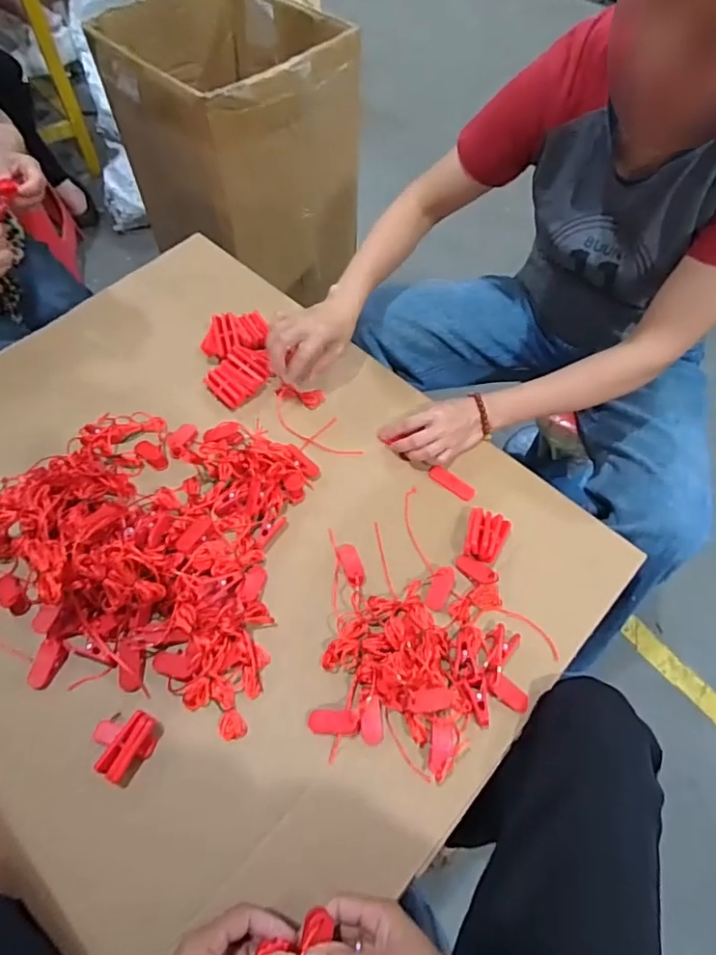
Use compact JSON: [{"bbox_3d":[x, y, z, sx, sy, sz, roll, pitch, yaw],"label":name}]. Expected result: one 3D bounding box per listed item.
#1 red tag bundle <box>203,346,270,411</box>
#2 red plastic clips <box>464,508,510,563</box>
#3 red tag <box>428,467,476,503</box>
[{"bbox_3d":[-0.160,-0.142,0.731,0.062,0.025,0.085,35,64,19],"label":"red tag bundle"},{"bbox_3d":[0.147,0.067,0.626,0.047,0.027,0.062,22,61,12],"label":"red plastic clips"},{"bbox_3d":[0.117,0.007,0.670,0.062,0.004,0.020,34,88,9],"label":"red tag"}]

